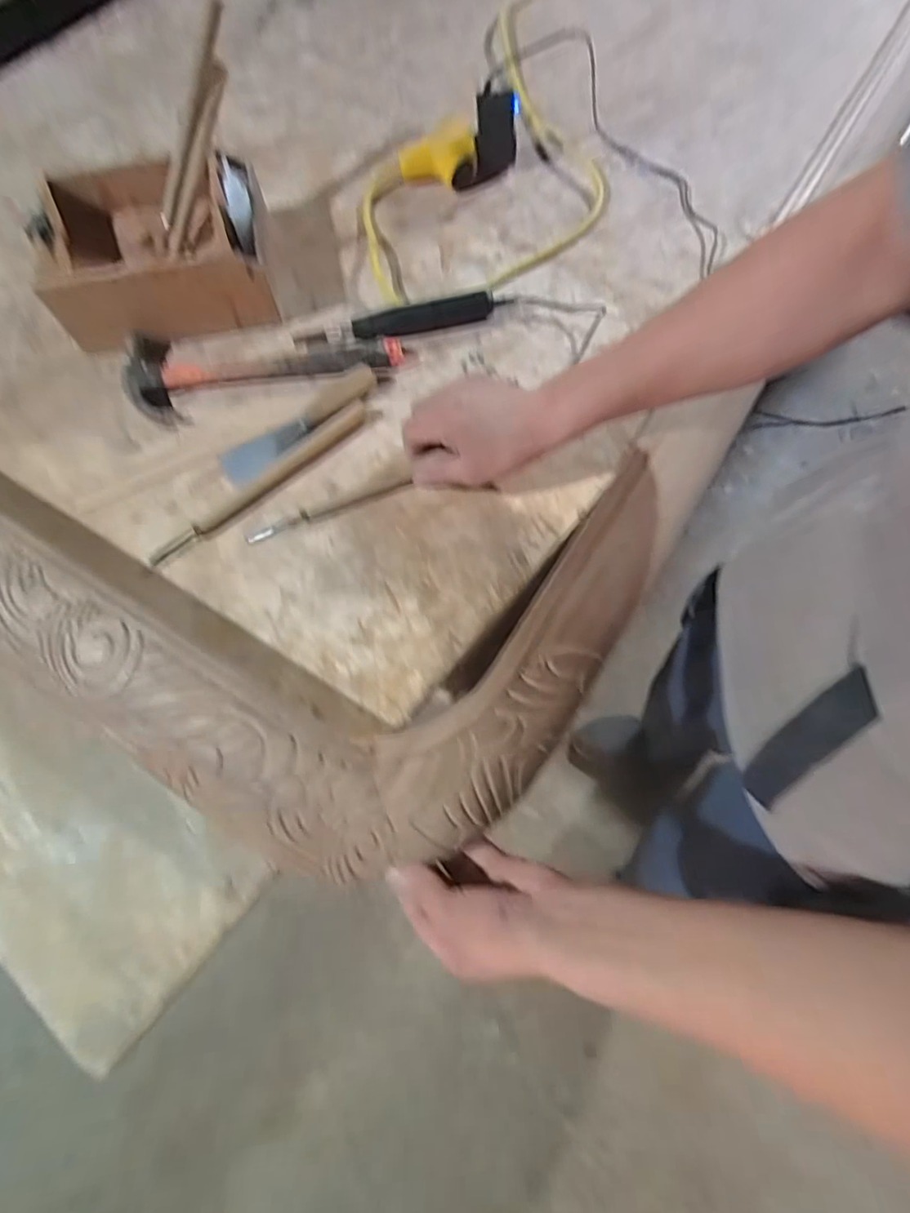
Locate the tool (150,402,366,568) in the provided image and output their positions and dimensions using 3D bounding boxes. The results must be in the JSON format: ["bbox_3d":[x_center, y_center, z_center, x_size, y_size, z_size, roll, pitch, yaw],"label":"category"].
[{"bbox_3d":[-0.174,-0.110,0.529,0.229,0.017,0.019,-39,71,-12],"label":"tool"}]

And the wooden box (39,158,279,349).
[{"bbox_3d":[-0.291,-0.352,0.588,0.201,0.086,0.163,-15,68,-3],"label":"wooden box"}]

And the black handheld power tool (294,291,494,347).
[{"bbox_3d":[-0.060,-0.283,0.588,0.195,0.022,0.023,-11,68,-1],"label":"black handheld power tool"}]

